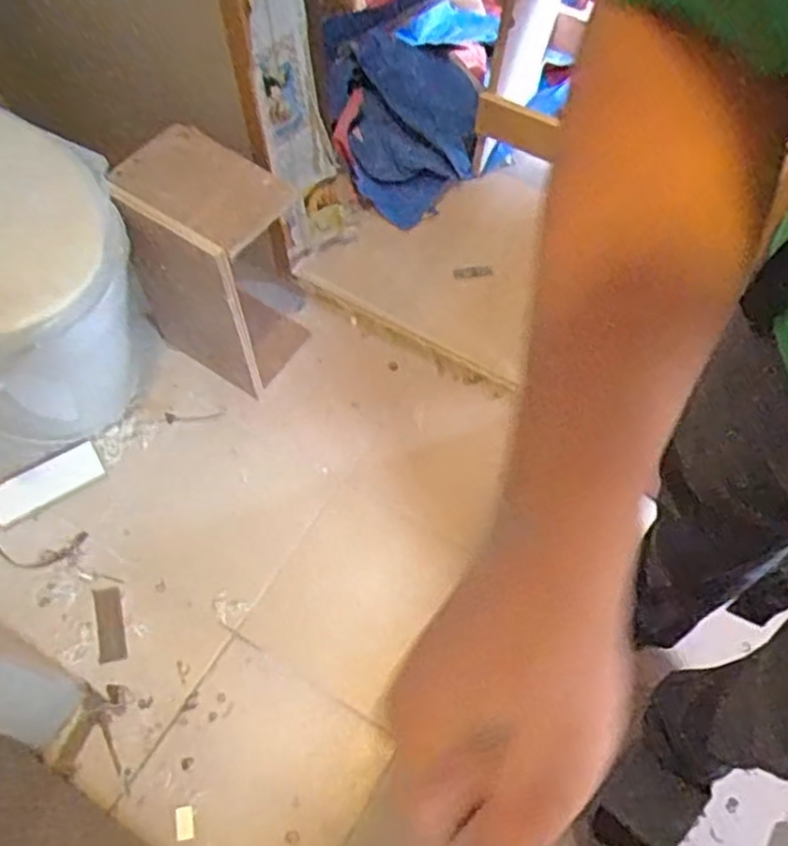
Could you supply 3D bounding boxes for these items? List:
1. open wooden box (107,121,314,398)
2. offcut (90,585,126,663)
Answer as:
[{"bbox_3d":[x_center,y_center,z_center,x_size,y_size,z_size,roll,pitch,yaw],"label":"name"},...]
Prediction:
[{"bbox_3d":[-0.284,-0.239,1.184,0.228,0.393,0.177,26,65,13],"label":"open wooden box"},{"bbox_3d":[-0.439,0.310,1.132,0.038,0.011,0.115,-16,63,-8],"label":"offcut"}]

